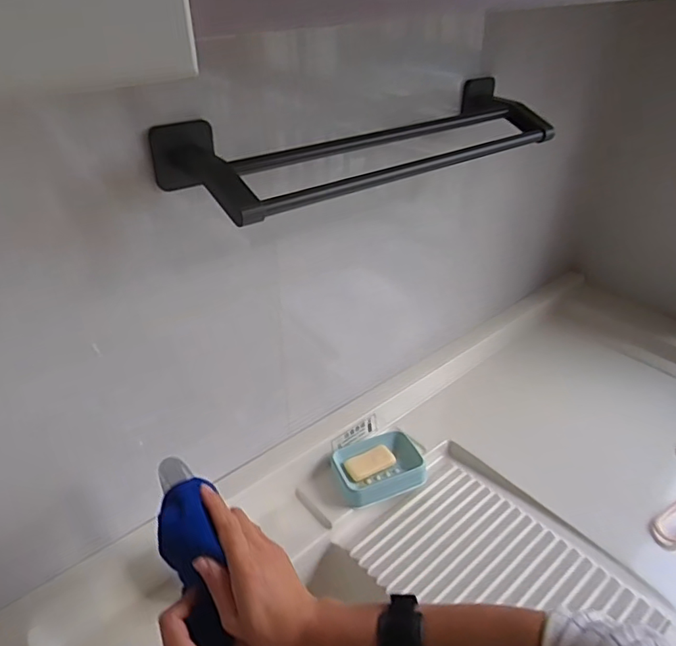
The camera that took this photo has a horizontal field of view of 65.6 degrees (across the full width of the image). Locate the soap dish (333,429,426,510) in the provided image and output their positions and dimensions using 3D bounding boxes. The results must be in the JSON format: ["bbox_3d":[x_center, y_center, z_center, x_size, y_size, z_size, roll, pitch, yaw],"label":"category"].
[{"bbox_3d":[0.055,0.205,0.766,0.122,0.032,0.097,-12,37,-16],"label":"soap dish"}]

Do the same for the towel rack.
[{"bbox_3d":[0.058,-0.202,0.566,0.476,0.061,0.164,-28,44,-34],"label":"towel rack"}]

